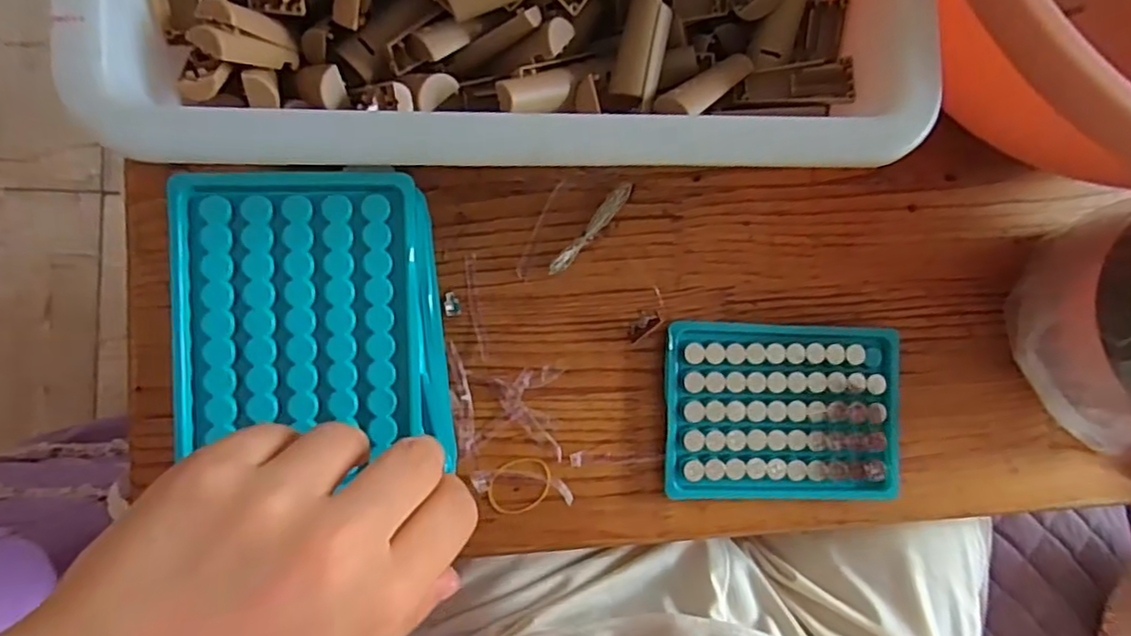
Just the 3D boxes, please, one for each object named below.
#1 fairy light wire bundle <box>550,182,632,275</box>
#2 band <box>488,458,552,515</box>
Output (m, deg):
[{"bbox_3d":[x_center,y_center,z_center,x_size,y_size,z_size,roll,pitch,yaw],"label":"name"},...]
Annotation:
[{"bbox_3d":[0.014,-0.048,0.366,0.009,0.007,0.064,40,82,-5],"label":"fairy light wire bundle"},{"bbox_3d":[-0.024,0.089,0.361,0.035,0.004,0.027,-30,92,-9],"label":"band"}]

